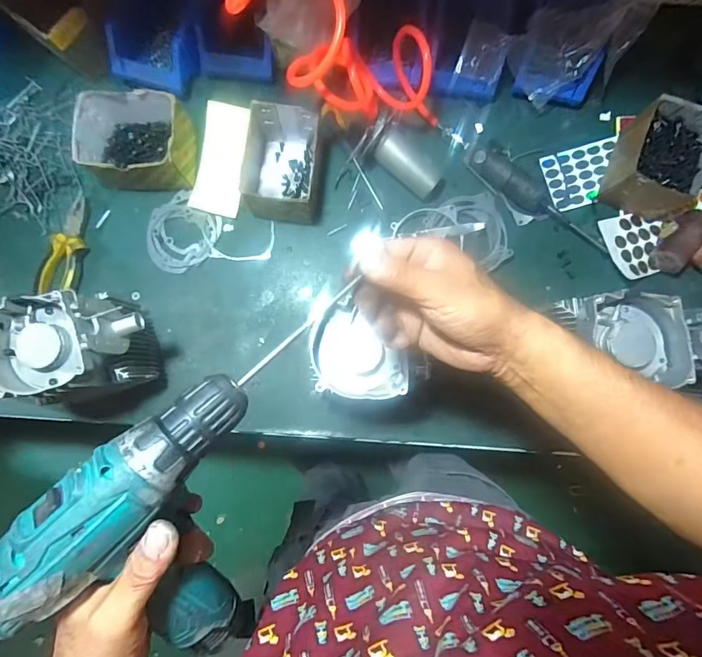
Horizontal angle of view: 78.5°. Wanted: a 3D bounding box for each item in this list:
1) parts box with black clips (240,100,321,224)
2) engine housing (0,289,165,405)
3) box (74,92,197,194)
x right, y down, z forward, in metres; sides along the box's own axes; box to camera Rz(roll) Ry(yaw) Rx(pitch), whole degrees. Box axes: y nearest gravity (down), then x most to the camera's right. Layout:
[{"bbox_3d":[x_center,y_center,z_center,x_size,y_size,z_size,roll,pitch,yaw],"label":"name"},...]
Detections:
[{"bbox_3d":[-0.104,-0.253,0.666,0.114,0.099,0.161,6,83,1],"label":"parts box with black clips"},{"bbox_3d":[-0.343,0.023,0.582,0.151,0.204,0.118,-14,84,-2],"label":"engine housing"},{"bbox_3d":[-0.328,-0.293,0.665,0.155,0.096,0.144,3,83,0],"label":"box"}]

